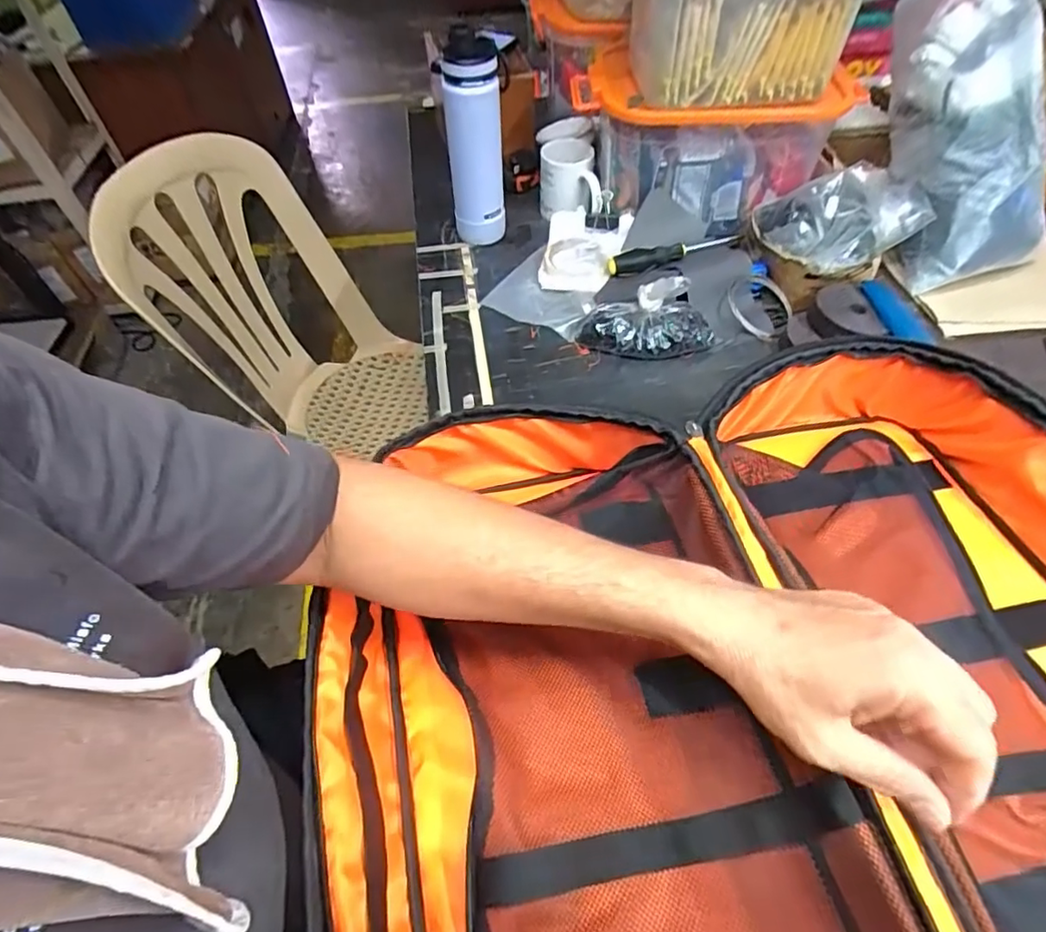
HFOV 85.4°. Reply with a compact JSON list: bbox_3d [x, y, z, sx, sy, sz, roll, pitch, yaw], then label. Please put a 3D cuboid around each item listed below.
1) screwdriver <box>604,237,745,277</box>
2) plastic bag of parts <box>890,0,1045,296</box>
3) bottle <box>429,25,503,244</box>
[{"bbox_3d":[0.220,-0.303,0.803,0.201,0.022,0.037,-14,54,-6],"label":"screwdriver"},{"bbox_3d":[0.566,-0.434,0.731,0.135,0.124,0.390,-5,92,0],"label":"plastic bag of parts"},{"bbox_3d":[-0.068,-0.440,0.795,0.078,0.266,0.086,-7,53,-1],"label":"bottle"}]

